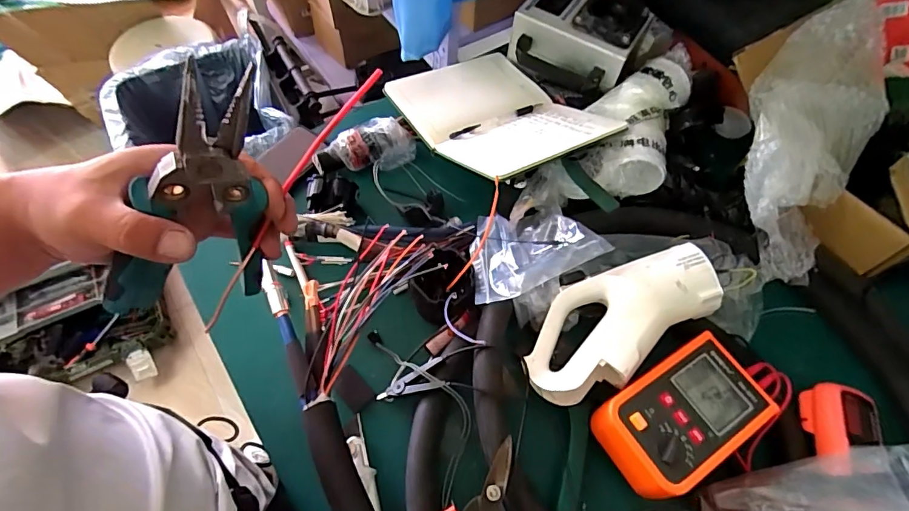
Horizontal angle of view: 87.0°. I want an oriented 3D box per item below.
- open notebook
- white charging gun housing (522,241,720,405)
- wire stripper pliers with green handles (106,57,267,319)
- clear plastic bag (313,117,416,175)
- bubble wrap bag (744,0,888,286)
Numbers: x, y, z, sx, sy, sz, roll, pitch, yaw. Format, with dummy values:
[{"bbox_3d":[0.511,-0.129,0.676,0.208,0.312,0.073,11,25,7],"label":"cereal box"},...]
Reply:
[{"bbox_3d":[0.058,-0.206,0.660,0.214,0.086,0.271,-28,66,-17],"label":"open notebook"},{"bbox_3d":[0.172,0.066,0.516,0.220,0.051,0.109,-36,67,-1],"label":"white charging gun housing"},{"bbox_3d":[-0.141,-0.024,0.278,0.088,0.192,0.014,-3,55,-42],"label":"wire stripper pliers with green handles"},{"bbox_3d":[-0.128,-0.158,0.675,0.142,0.042,0.081,-6,85,-9],"label":"clear plastic bag"},{"bbox_3d":[0.419,-0.153,0.564,0.139,0.110,0.352,23,79,9],"label":"bubble wrap bag"}]

